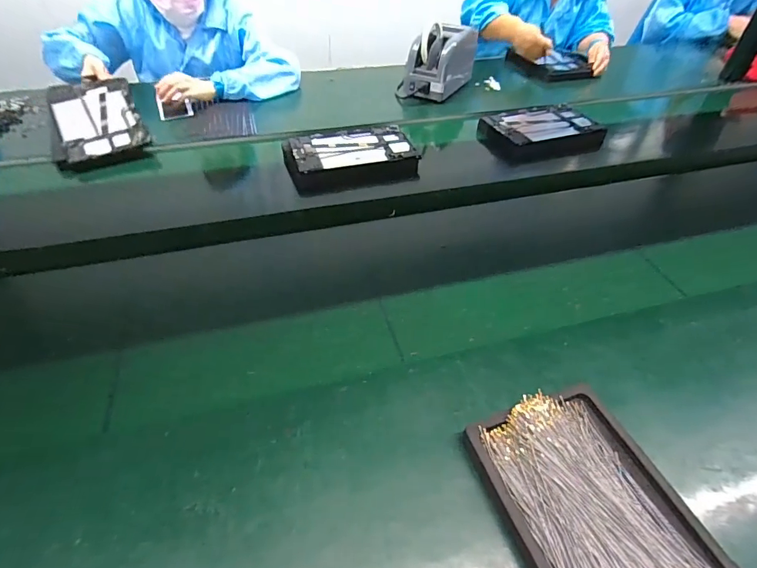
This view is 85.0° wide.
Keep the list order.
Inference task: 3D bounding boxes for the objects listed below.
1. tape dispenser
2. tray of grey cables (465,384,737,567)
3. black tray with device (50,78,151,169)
[{"bbox_3d":[0.158,-0.579,1.076,0.111,0.145,0.187,31,53,25],"label":"tape dispenser"},{"bbox_3d":[0.202,0.217,0.367,0.159,0.029,0.247,-13,48,-14],"label":"tray of grey cables"},{"bbox_3d":[-0.576,-0.336,0.840,0.163,0.024,0.246,-21,65,-22],"label":"black tray with device"}]

